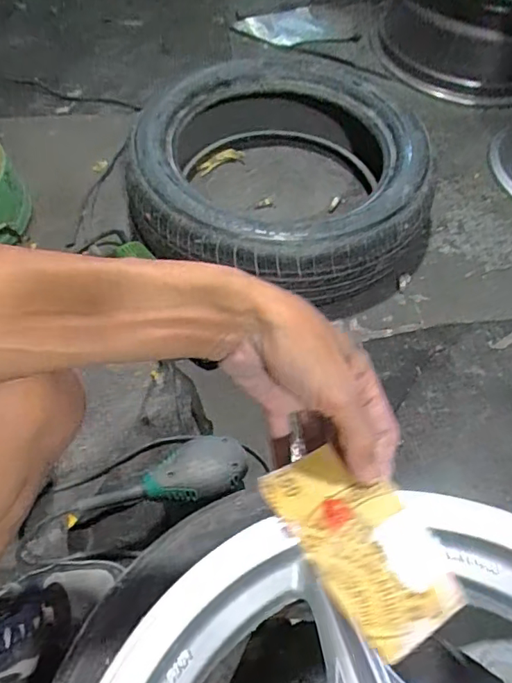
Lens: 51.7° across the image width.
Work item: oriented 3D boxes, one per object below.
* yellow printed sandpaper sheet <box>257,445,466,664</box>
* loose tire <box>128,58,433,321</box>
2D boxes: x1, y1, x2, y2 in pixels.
[{"bbox_3d":[0.058,0.109,0.293,0.062,0.009,0.111,-32,63,-21],"label":"yellow printed sandpaper sheet"},{"bbox_3d":[0.048,-0.266,0.914,0.497,0.212,0.476,16,57,9],"label":"loose tire"}]

